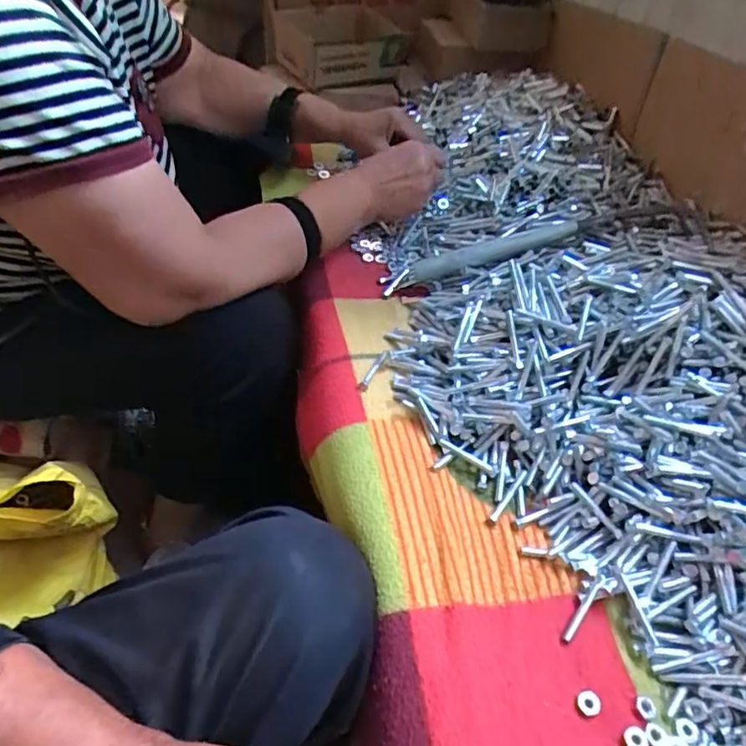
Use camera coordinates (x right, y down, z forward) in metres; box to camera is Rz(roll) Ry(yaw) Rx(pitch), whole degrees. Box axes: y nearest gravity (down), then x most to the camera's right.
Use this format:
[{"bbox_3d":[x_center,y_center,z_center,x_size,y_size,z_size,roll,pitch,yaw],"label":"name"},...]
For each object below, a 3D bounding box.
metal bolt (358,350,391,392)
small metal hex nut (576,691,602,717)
[{"bbox_3d":[0.001,-0.001,0.573,0.010,0.011,0.053,25,51,15],"label":"metal bolt"},{"bbox_3d":[0.148,0.226,0.390,0.015,0.004,0.015,-2,49,-8],"label":"small metal hex nut"}]

